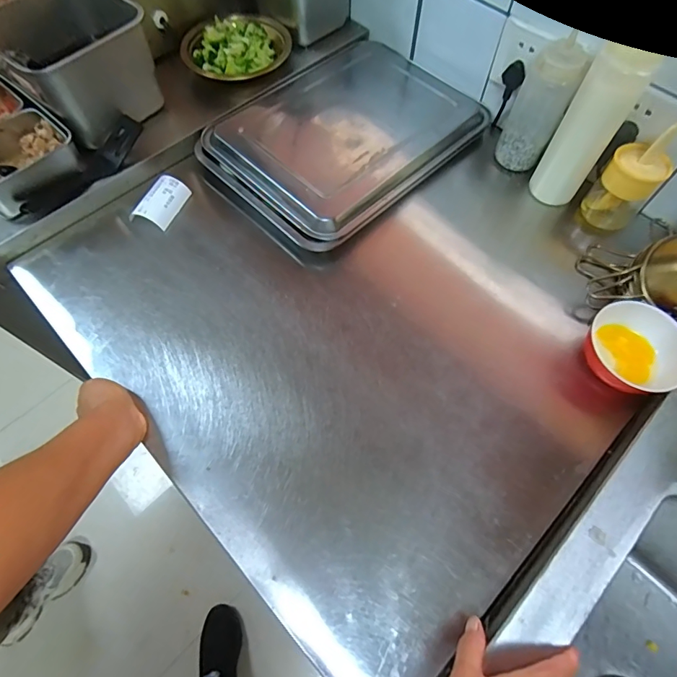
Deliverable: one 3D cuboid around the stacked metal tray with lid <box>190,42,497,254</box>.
[{"bbox_3d":[0.013,-0.327,0.663,0.401,0.038,0.294,-40,70,-16],"label":"stacked metal tray with lid"}]

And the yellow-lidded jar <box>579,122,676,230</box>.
[{"bbox_3d":[0.383,-0.208,0.563,0.059,0.127,0.069,-39,70,-16],"label":"yellow-lidded jar"}]

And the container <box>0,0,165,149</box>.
[{"bbox_3d":[-0.365,-0.391,0.605,0.185,0.118,0.175,41,70,17],"label":"container"}]

